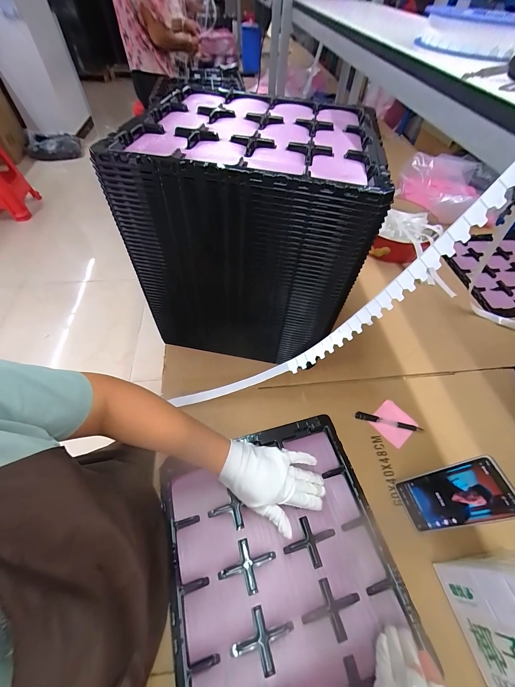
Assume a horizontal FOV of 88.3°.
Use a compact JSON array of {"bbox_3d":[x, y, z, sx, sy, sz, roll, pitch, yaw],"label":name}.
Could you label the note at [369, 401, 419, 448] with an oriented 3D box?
[{"bbox_3d":[0.283,0.165,0.551,0.074,0.009,0.073,-37,64,-24],"label":"note"}]

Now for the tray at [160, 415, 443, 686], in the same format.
[{"bbox_3d":[0.036,0.328,0.420,0.332,0.021,0.361,-13,55,-11],"label":"tray"}]

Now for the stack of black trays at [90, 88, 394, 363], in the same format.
[{"bbox_3d":[-0.009,-0.191,0.546,0.360,0.405,0.348,9,55,3],"label":"stack of black trays"}]

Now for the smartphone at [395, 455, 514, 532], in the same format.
[{"bbox_3d":[0.300,0.237,0.410,0.012,0.160,0.075,14,46,-33],"label":"smartphone"}]

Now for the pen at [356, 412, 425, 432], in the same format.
[{"bbox_3d":[0.272,0.163,0.551,0.136,0.007,0.015,11,55,5],"label":"pen"}]

